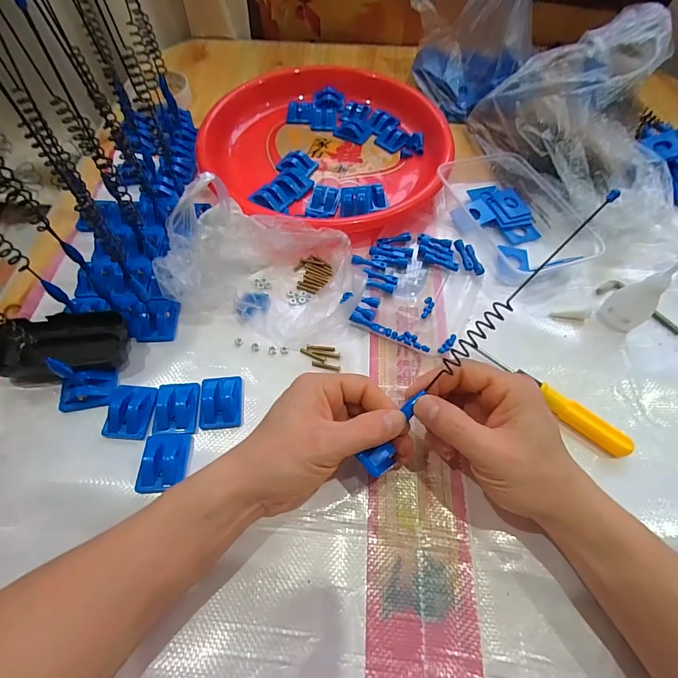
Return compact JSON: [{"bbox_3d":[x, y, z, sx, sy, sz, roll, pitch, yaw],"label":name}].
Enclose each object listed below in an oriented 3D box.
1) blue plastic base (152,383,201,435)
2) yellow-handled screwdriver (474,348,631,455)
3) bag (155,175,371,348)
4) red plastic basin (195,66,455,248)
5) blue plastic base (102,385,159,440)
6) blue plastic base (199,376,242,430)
[{"bbox_3d":[-0.135,0.057,0.313,0.035,0.012,0.043,-2,61,-2],"label":"blue plastic base"},{"bbox_3d":[0.179,0.051,0.320,0.134,0.020,0.016,38,67,19],"label":"yellow-handled screwdriver"},{"bbox_3d":[-0.068,-0.074,0.351,0.180,0.078,0.120,17,62,8],"label":"bag"},{"bbox_3d":[-0.013,-0.256,0.476,0.296,0.039,0.339,5,61,2],"label":"red plastic basin"},{"bbox_3d":[-0.172,0.058,0.309,0.037,0.013,0.043,4,61,1],"label":"blue plastic base"},{"bbox_3d":[-0.100,0.052,0.317,0.033,0.013,0.044,-4,61,-3],"label":"blue plastic base"}]

